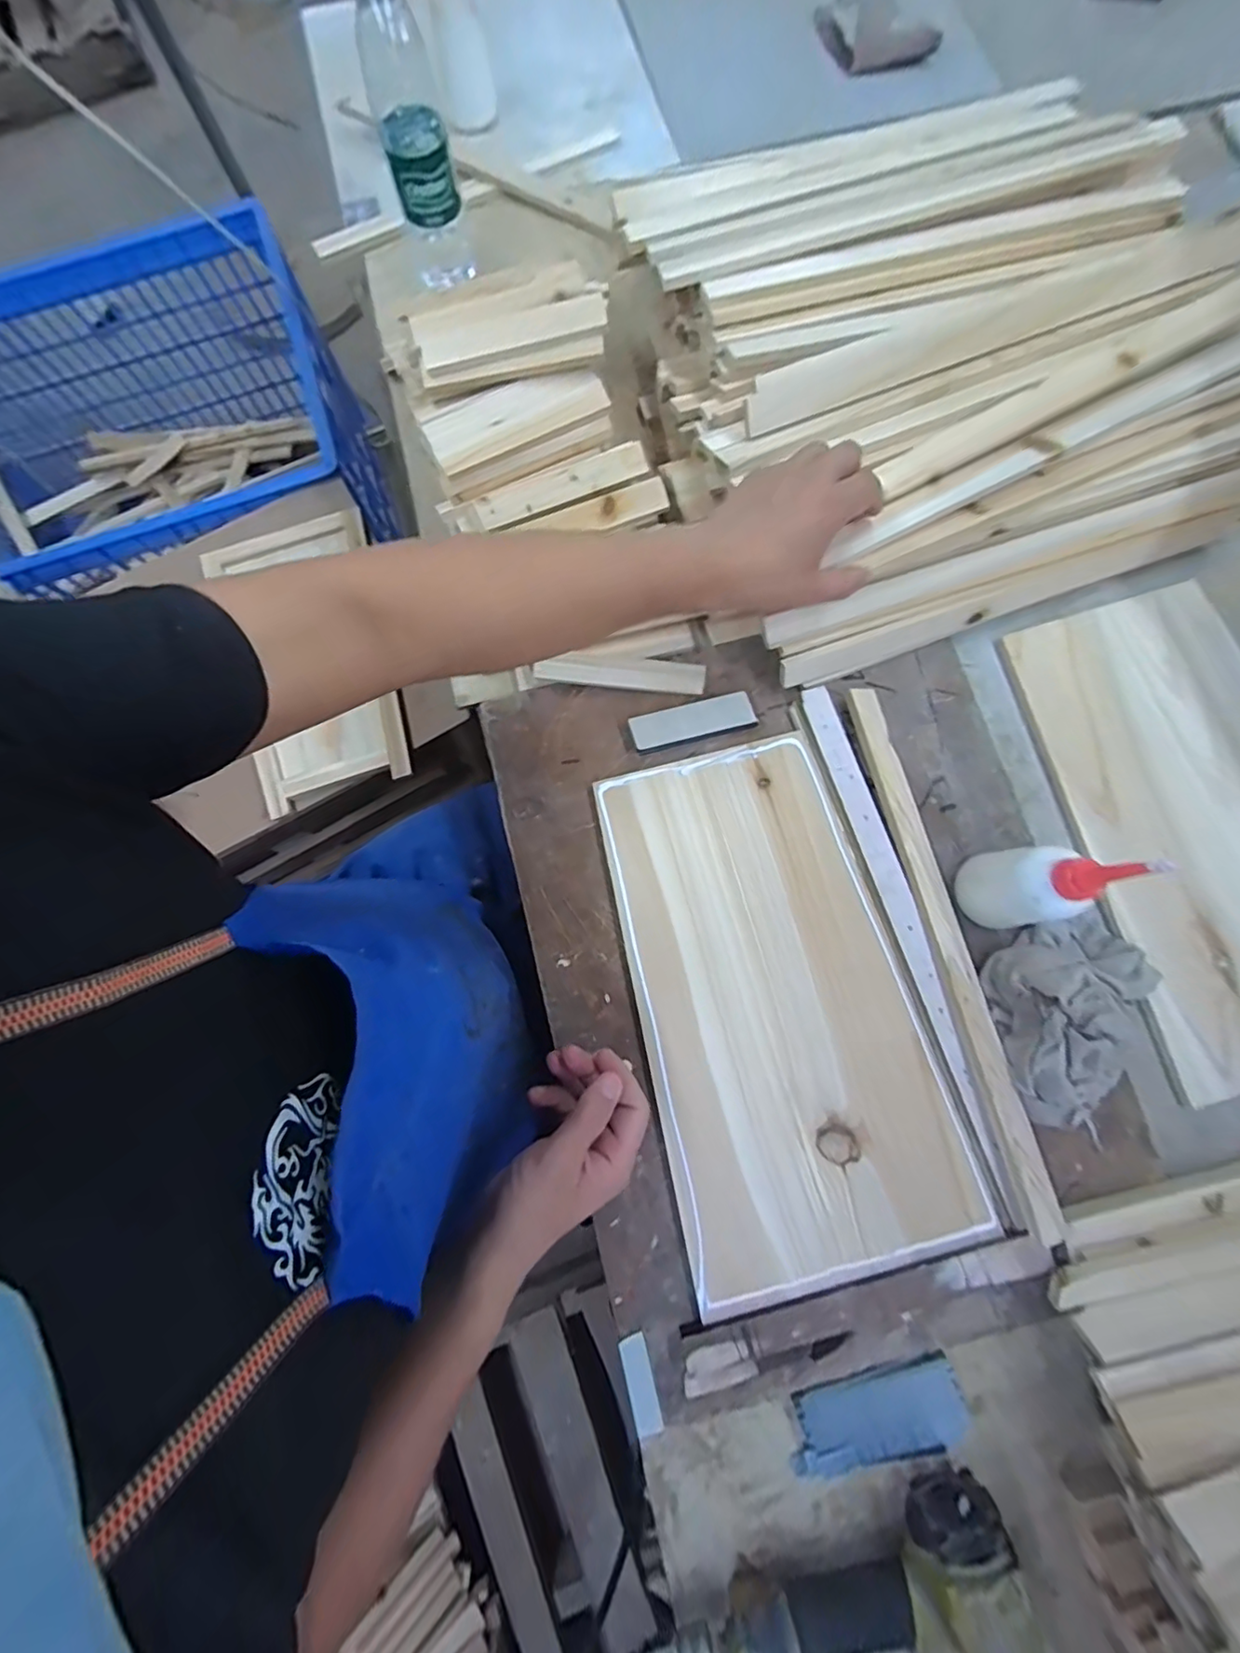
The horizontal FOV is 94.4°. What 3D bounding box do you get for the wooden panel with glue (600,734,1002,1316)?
[{"bbox_3d":[0.130,0.139,0.479,0.225,0.017,0.418,-13,78,-3],"label":"wooden panel with glue"}]

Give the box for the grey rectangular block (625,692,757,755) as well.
[{"bbox_3d":[0.065,-0.096,0.524,0.110,0.019,0.034,-12,78,-3],"label":"grey rectangular block"}]

